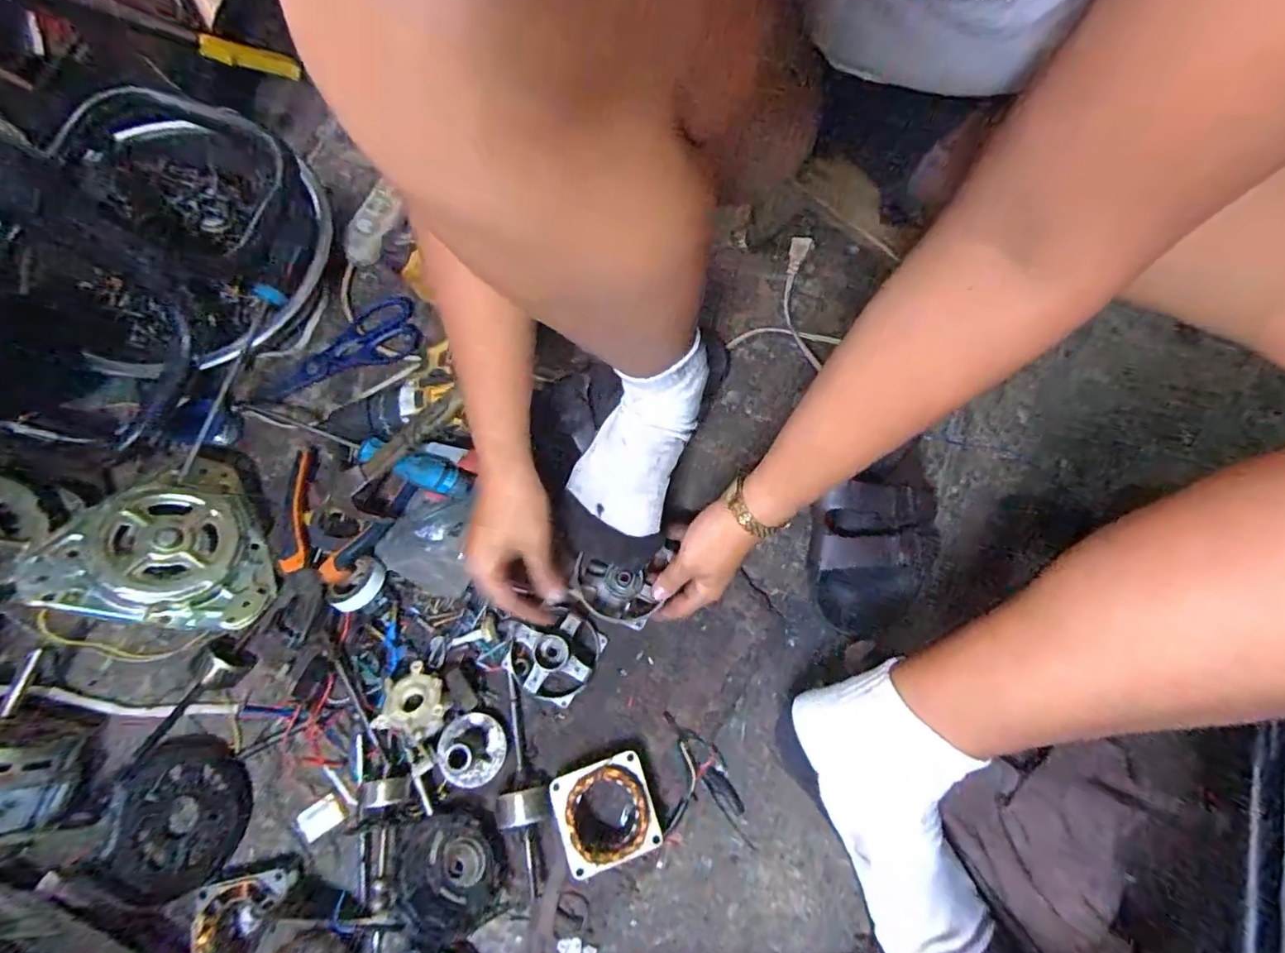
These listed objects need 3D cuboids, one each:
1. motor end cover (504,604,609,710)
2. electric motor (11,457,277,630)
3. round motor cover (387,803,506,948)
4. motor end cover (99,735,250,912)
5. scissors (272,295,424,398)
[{"bbox_3d":[-0.082,0.157,0.502,0.083,0.040,0.078,32,79,11],"label":"motor end cover"},{"bbox_3d":[-0.428,0.077,0.499,0.072,0.163,0.150,-9,104,38],"label":"electric motor"},{"bbox_3d":[-0.163,0.336,0.468,0.089,0.018,0.092,-1,75,3],"label":"round motor cover"},{"bbox_3d":[-0.415,0.304,0.497,0.112,0.019,0.122,-1,75,2],"label":"motor end cover"},{"bbox_3d":[-0.333,-0.144,0.624,0.167,0.020,0.069,-26,75,-4],"label":"scissors"}]

